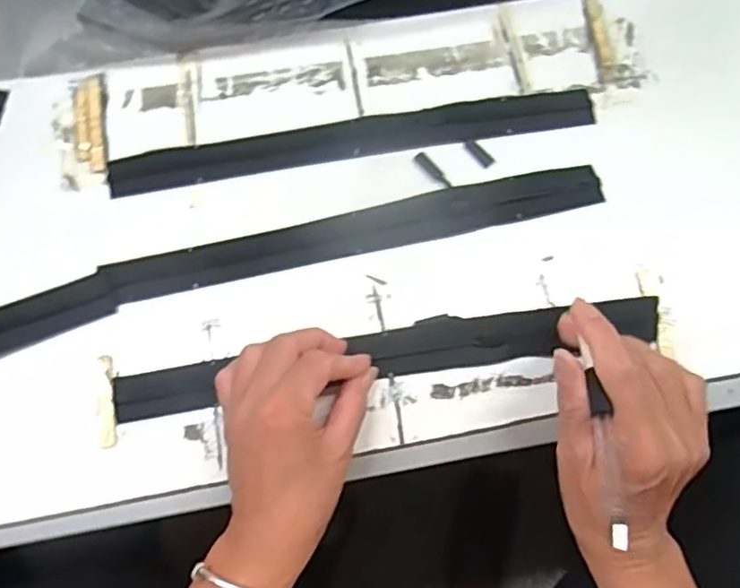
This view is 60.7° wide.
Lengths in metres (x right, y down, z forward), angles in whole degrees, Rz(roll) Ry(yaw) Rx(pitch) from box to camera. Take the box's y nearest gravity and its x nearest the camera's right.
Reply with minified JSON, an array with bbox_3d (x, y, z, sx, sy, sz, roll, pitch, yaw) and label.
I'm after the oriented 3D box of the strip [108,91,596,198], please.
[{"bbox_3d":[-0.010,-0.114,0.463,0.350,0.005,0.032,-10,71,-4],"label":"strip"}]

